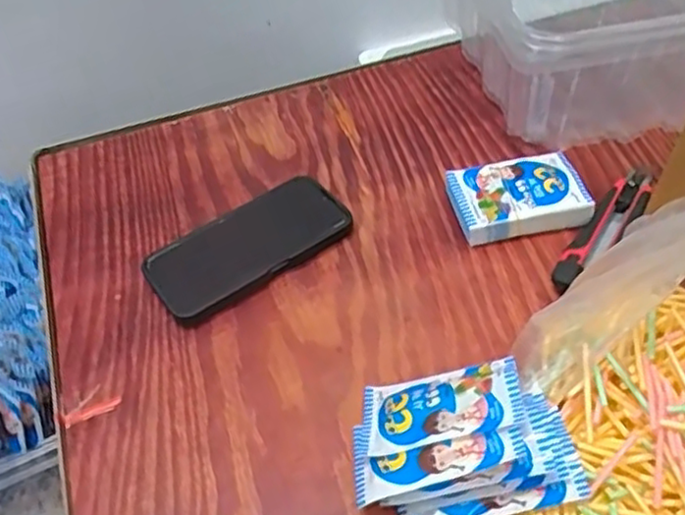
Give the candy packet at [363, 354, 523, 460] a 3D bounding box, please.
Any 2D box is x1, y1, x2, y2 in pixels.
[{"bbox_3d":[0.062,0.096,0.439,0.102,0.009,0.061,-18,30,17],"label":"candy packet"}]

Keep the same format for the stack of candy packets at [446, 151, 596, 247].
[{"bbox_3d":[0.147,-0.050,0.578,0.106,0.026,0.072,-9,48,-3],"label":"stack of candy packets"}]

